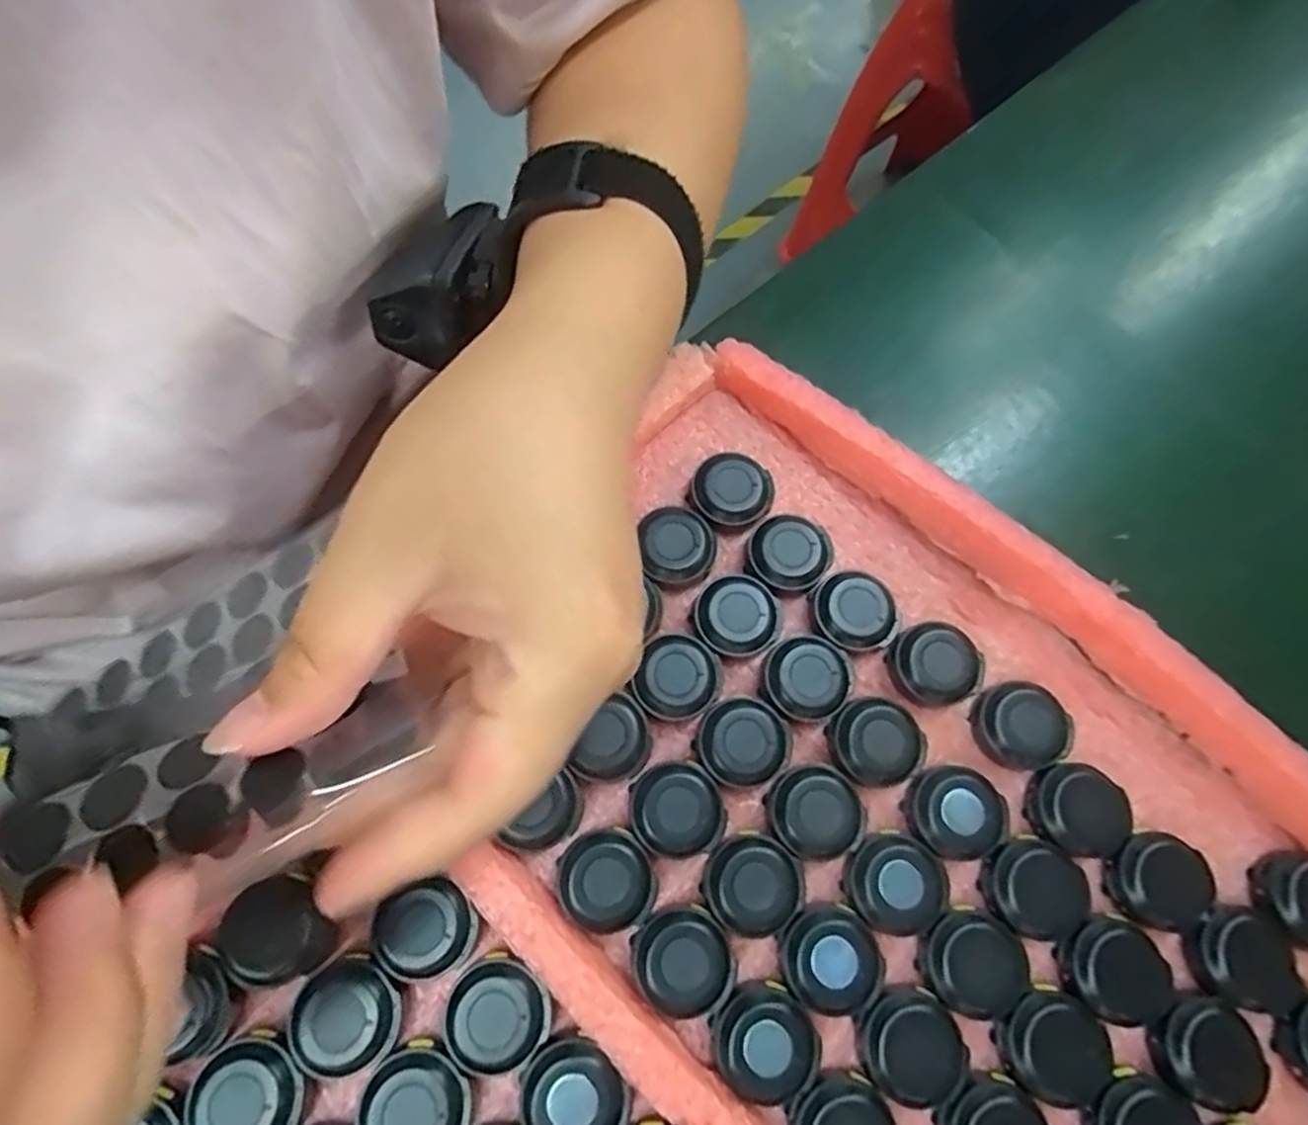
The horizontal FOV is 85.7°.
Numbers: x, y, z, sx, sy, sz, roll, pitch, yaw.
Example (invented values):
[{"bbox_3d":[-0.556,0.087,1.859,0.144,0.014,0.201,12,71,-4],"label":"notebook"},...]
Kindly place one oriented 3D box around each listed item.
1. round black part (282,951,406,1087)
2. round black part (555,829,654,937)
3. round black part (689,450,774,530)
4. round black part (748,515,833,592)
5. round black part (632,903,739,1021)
[{"bbox_3d":[-0.089,0.133,0.205,0.030,0.011,0.029,1,69,-2],"label":"round black part"},{"bbox_3d":[-0.015,0.100,0.221,0.028,0.011,0.029,1,69,-2],"label":"round black part"},{"bbox_3d":[0.029,-0.026,0.266,0.030,0.013,0.028,1,69,-2],"label":"round black part"},{"bbox_3d":[0.050,-0.004,0.259,0.029,0.011,0.028,1,69,-2],"label":"round black part"},{"bbox_3d":[0.009,0.122,0.215,0.029,0.011,0.030,1,69,-2],"label":"round black part"}]

